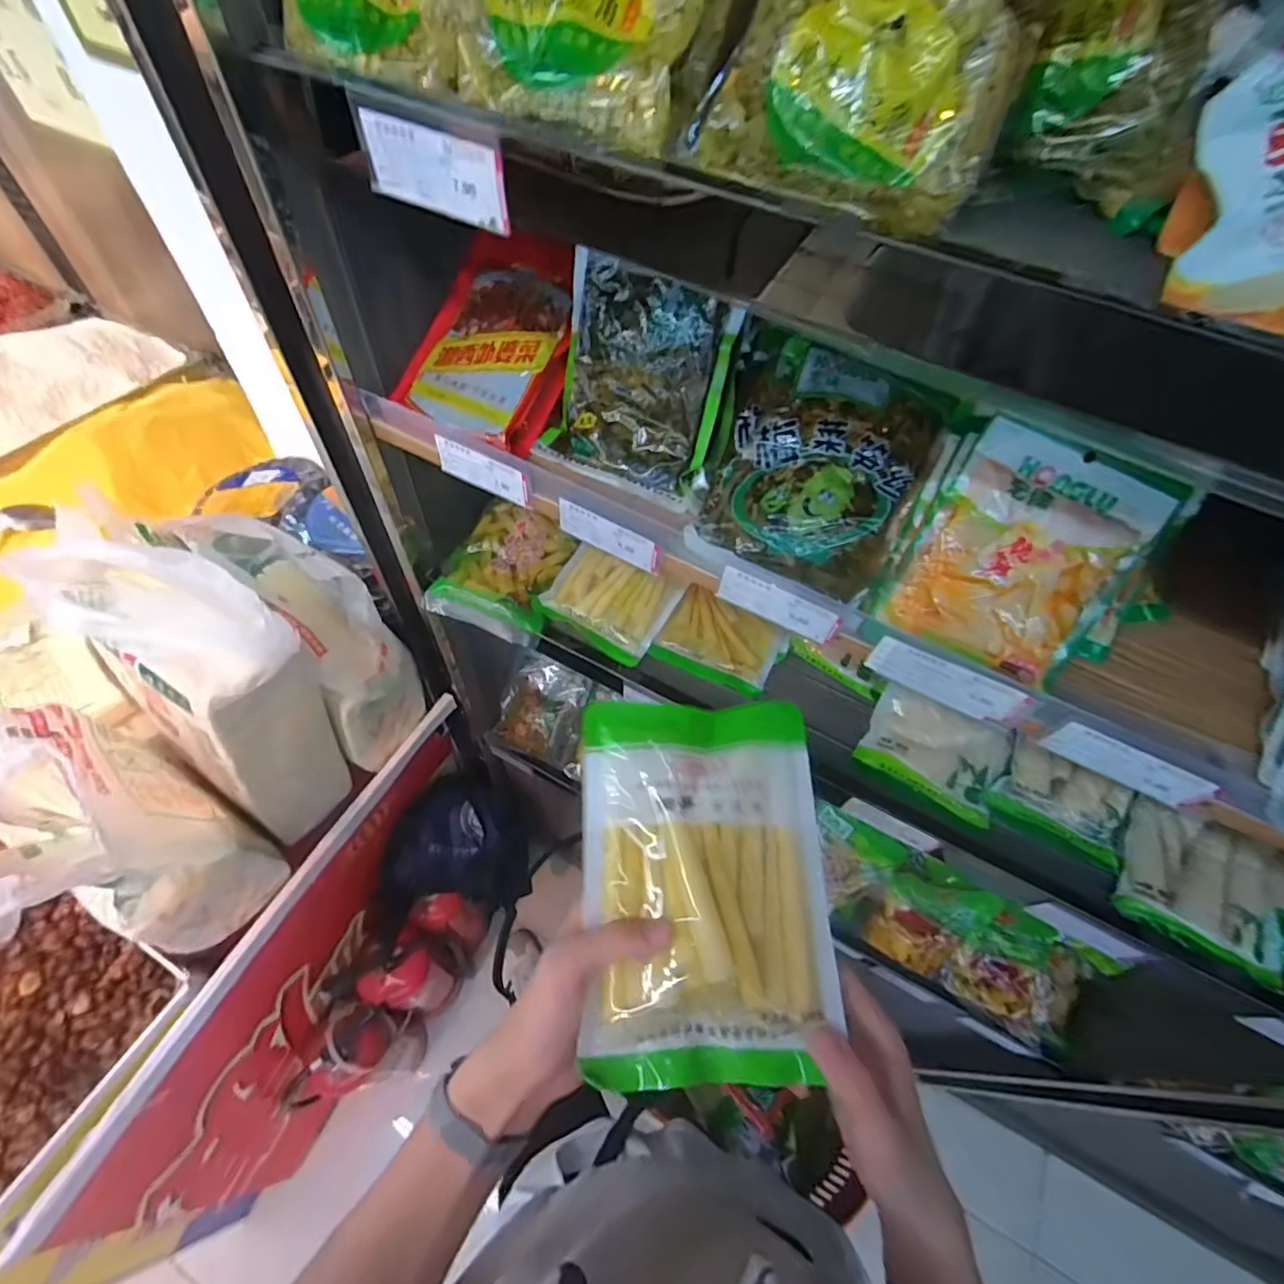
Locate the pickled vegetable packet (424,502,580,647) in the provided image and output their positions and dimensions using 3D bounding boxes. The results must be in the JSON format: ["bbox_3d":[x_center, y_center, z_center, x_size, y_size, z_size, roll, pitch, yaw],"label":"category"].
[{"bbox_3d":[-0.166,-0.096,0.718,0.155,0.041,0.172,21,73,6],"label":"pickled vegetable packet"}]

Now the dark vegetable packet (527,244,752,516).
[{"bbox_3d":[-0.003,-0.217,0.493,0.151,0.164,0.023,22,25,17],"label":"dark vegetable packet"}]

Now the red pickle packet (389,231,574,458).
[{"bbox_3d":[-0.130,-0.281,0.543,0.145,0.030,0.197,21,86,18],"label":"red pickle packet"}]

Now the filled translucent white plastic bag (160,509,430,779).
[{"bbox_3d":[-0.436,-0.011,0.803,0.131,0.307,0.308,-37,66,-26],"label":"filled translucent white plastic bag"}]

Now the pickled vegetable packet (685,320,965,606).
[{"bbox_3d":[0.125,-0.138,0.456,0.175,0.038,0.189,29,91,16],"label":"pickled vegetable packet"}]

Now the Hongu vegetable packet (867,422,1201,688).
[{"bbox_3d":[0.261,-0.059,0.404,0.137,0.025,0.156,27,102,12],"label":"Hongu vegetable packet"}]

